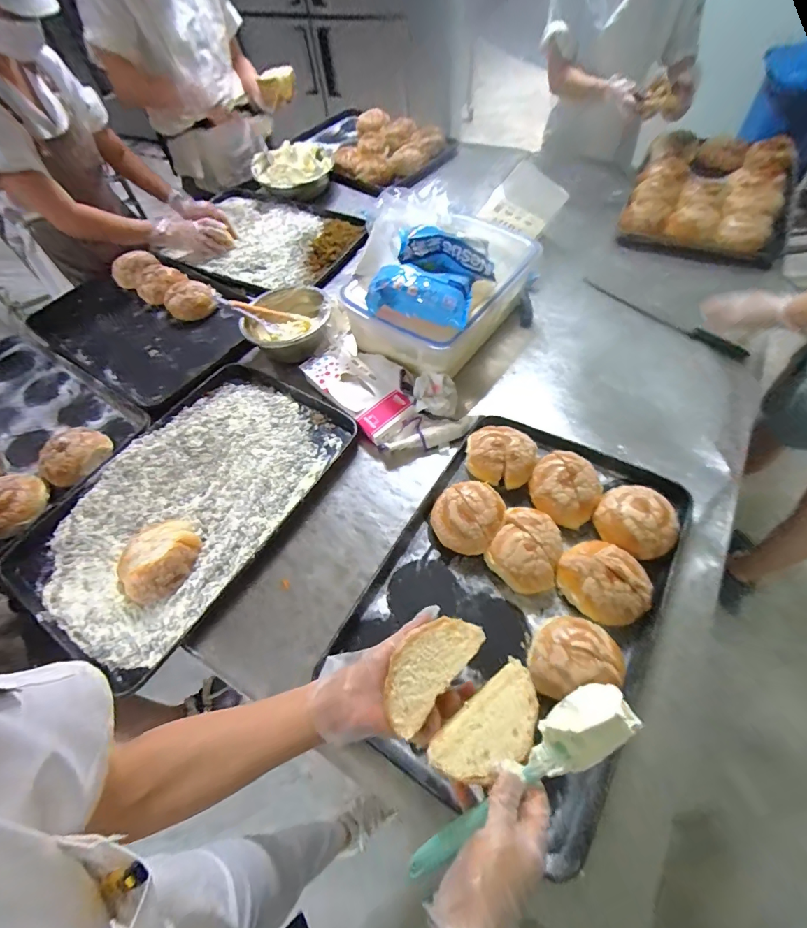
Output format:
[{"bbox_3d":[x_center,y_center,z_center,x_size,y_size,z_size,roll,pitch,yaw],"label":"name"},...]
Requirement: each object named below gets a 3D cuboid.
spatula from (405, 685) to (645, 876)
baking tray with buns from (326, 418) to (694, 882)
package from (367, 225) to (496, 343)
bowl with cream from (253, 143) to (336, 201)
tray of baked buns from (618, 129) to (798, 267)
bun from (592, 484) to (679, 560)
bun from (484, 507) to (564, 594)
[{"bbox_3d":[0.094,0.288,0.375,0.257,0.019,0.048,-47,62,12],"label":"spatula"},{"bbox_3d":[0.176,0.187,0.653,0.398,0.068,0.581,26,63,18],"label":"baking tray with buns"},{"bbox_3d":[0.060,-0.368,0.840,0.199,0.114,0.220,24,63,20],"label":"package"},{"bbox_3d":[-0.366,-0.994,1.420,0.252,0.101,0.212,-25,60,-12],"label":"bowl with cream"},{"bbox_3d":[0.838,-0.738,1.157,0.389,0.085,0.510,23,63,17],"label":"tray of baked buns"},{"bbox_3d":[0.376,0.097,0.690,0.108,0.070,0.123,-36,60,-16],"label":"bun"},{"bbox_3d":[0.203,0.134,0.682,0.107,0.054,0.120,28,64,19],"label":"bun"}]

